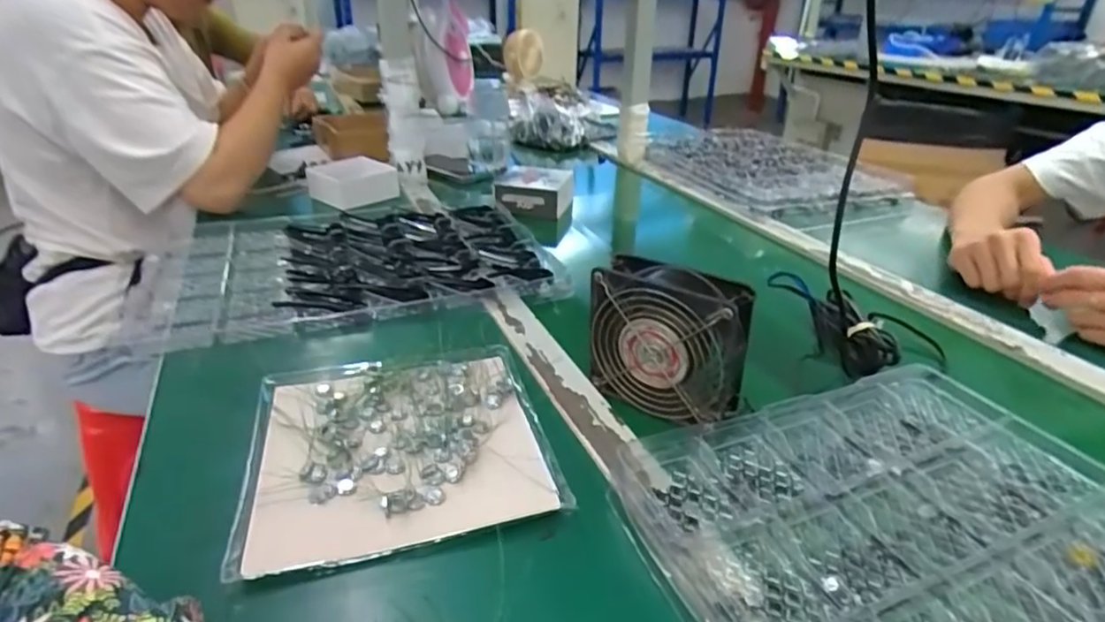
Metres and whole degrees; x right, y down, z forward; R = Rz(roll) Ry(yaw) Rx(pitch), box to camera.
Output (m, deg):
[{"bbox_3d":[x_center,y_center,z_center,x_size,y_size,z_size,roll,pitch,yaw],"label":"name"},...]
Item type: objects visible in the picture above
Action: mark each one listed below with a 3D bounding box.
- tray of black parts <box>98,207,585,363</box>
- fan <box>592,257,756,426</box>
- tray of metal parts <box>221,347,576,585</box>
[{"bbox_3d":[-0.232,-0.066,0.717,0.426,0.026,0.306,-10,28,-19],"label":"tray of black parts"},{"bbox_3d":[0.089,0.022,0.477,0.117,0.110,0.041,22,33,32],"label":"fan"},{"bbox_3d":[-0.113,0.091,0.440,0.200,0.018,0.201,-5,28,-16],"label":"tray of metal parts"}]

